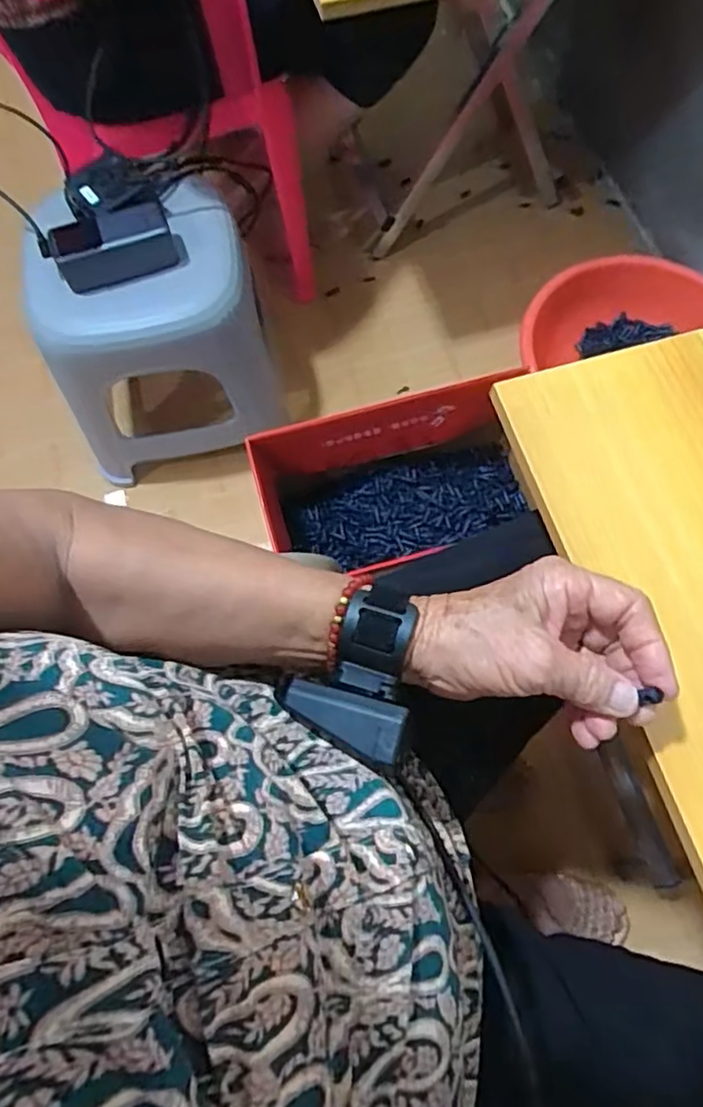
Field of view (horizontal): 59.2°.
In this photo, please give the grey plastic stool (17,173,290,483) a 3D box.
[{"bbox_3d":[-0.260,-0.296,0.815,0.250,0.232,0.242,-11,72,-2],"label":"grey plastic stool"}]

